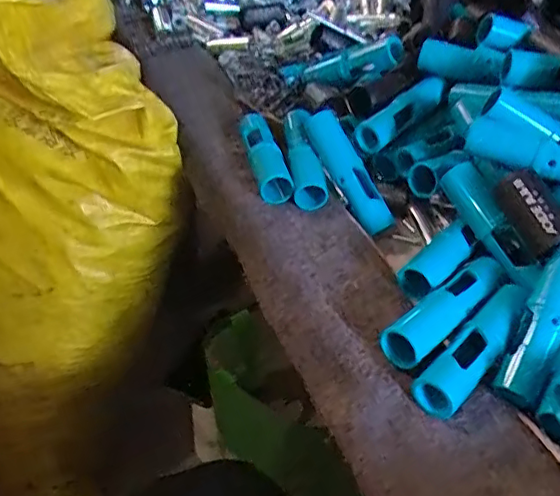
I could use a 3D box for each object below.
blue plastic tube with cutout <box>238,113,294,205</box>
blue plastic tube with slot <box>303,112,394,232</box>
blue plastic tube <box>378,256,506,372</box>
[{"bbox_3d":[-0.016,-0.086,0.556,0.033,0.031,0.113,-7,42,-13],"label":"blue plastic tube with cutout"},{"bbox_3d":[0.062,-0.069,0.525,0.033,0.029,0.120,-25,80,-29],"label":"blue plastic tube with slot"},{"bbox_3d":[0.117,0.045,0.414,0.116,0.027,0.028,-30,52,-33],"label":"blue plastic tube"}]

